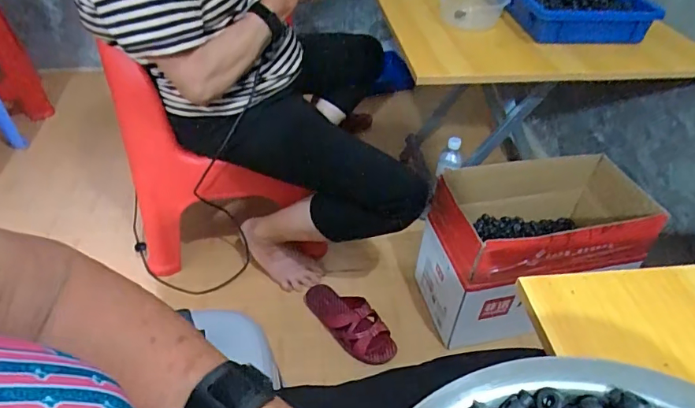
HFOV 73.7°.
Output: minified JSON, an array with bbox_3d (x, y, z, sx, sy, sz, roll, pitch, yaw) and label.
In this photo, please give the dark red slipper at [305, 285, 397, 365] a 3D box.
[{"bbox_3d":[0.003,0.246,0.980,0.234,0.055,0.093,34,51,30],"label":"dark red slipper"}]

